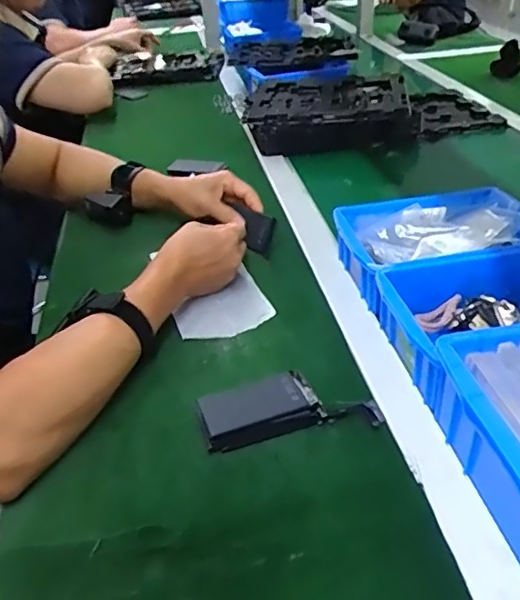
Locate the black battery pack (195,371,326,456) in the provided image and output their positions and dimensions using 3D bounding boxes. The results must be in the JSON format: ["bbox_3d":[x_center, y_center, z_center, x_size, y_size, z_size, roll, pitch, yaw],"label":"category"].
[{"bbox_3d":[0.000,0.088,0.446,0.092,0.026,0.041,-14,36,-13],"label":"black battery pack"}]

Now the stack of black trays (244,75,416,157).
[{"bbox_3d":[0.122,-0.338,1.021,0.291,0.066,0.230,-4,36,1],"label":"stack of black trays"}]

